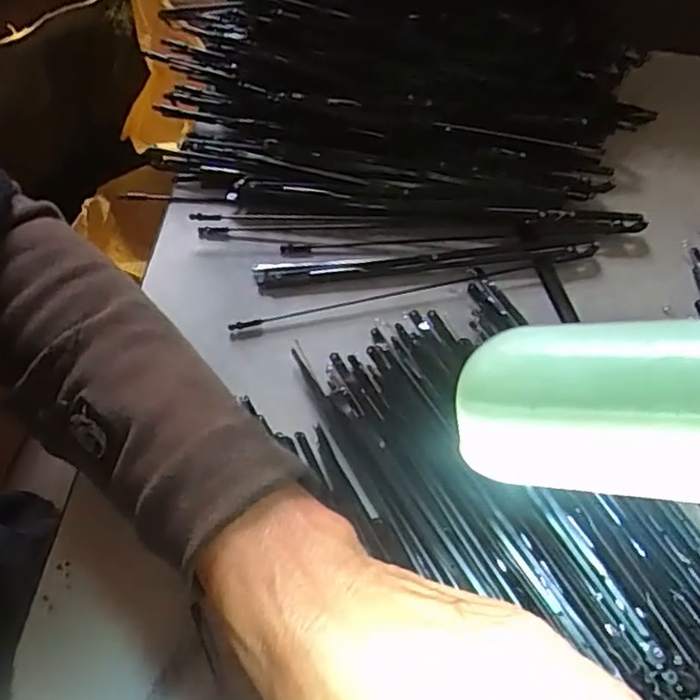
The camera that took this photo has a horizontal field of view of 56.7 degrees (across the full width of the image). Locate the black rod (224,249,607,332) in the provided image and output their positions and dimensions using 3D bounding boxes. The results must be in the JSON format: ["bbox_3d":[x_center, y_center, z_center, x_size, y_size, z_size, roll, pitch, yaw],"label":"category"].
[{"bbox_3d":[0.039,-0.034,0.345,0.201,0.005,0.006,-12,62,-10],"label":"black rod"}]

